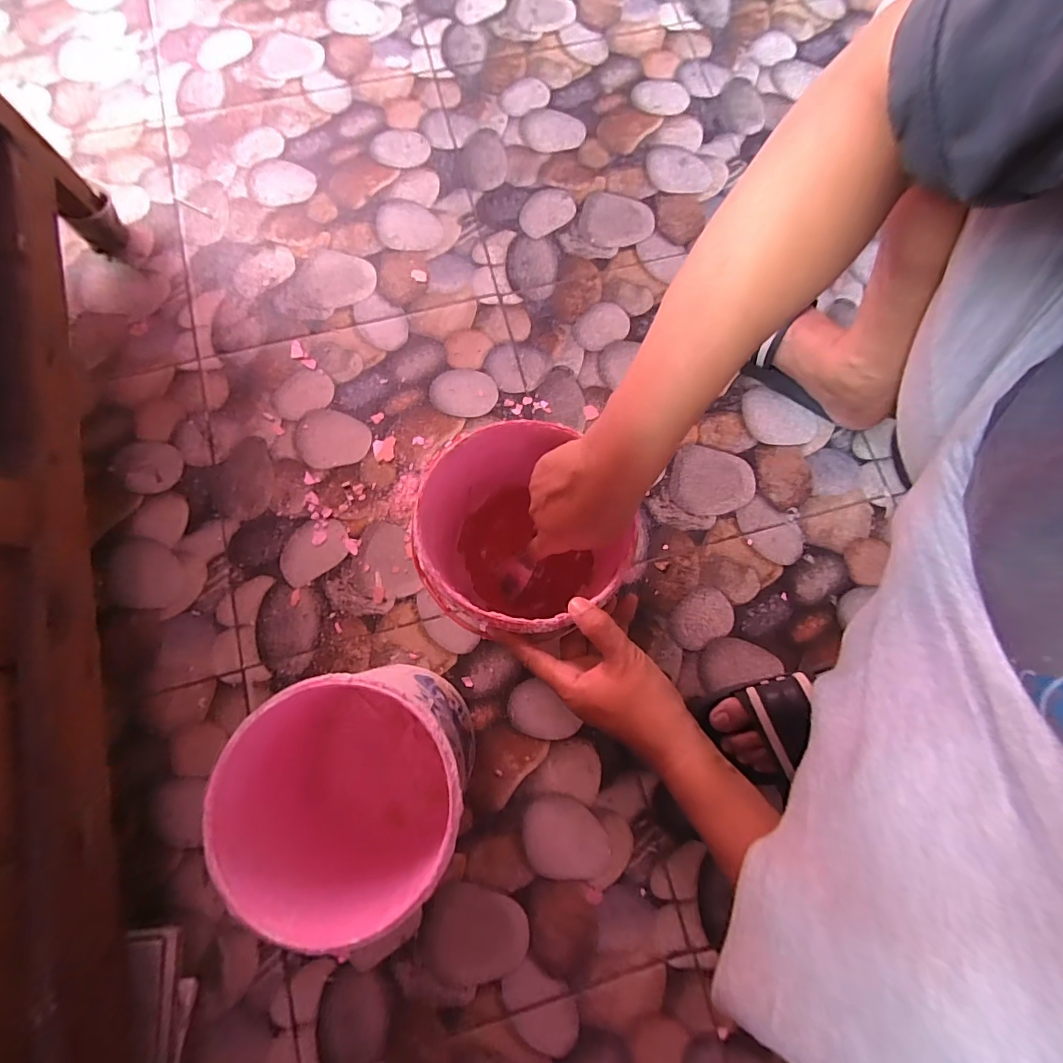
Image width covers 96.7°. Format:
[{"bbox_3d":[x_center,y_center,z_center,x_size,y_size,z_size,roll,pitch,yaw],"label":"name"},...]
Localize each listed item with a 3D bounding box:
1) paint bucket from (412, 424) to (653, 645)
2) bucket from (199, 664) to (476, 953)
[{"bbox_3d":[-0.014,0.021,0.469,0.168,0.217,0.188,-40,75,-16],"label":"paint bucket"},{"bbox_3d":[-0.139,0.215,0.424,0.174,0.190,0.171,0,79,-2],"label":"bucket"}]

